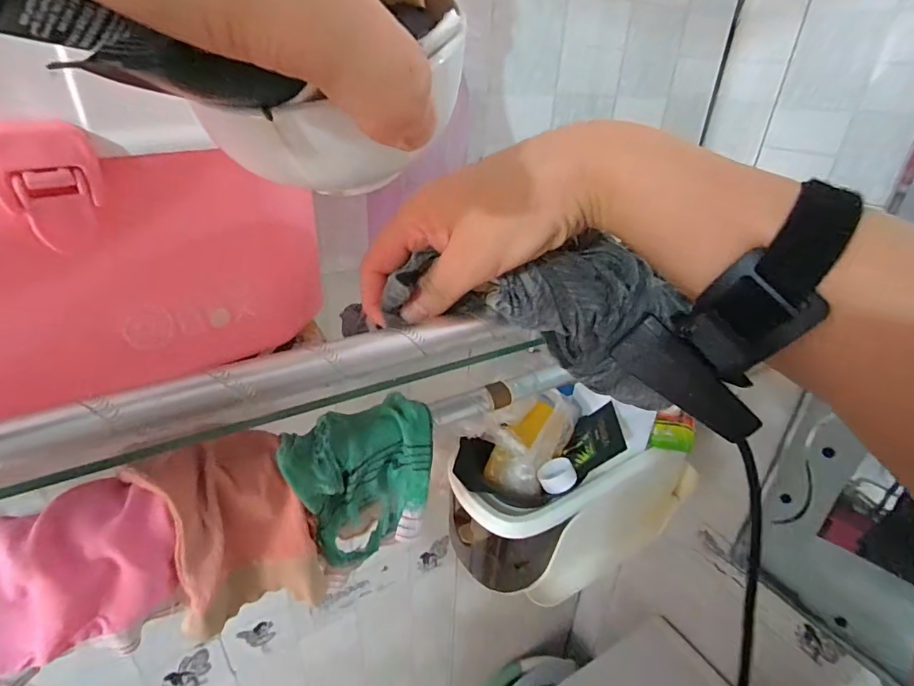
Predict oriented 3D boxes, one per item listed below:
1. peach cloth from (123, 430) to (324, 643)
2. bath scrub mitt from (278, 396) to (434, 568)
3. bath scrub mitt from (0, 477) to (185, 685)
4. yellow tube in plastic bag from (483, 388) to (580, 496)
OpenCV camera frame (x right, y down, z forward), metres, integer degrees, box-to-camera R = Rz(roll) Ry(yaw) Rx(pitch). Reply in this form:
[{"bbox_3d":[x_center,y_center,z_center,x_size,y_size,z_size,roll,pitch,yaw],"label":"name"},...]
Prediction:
[{"bbox_3d":[-0.132,0.116,0.284,0.080,0.109,0.063,-18,35,-31],"label":"peach cloth"},{"bbox_3d":[-0.062,0.098,0.324,0.099,0.098,0.055,-13,33,-25],"label":"bath scrub mitt"},{"bbox_3d":[-0.204,0.126,0.244,0.110,0.083,0.043,-16,34,-29],"label":"bath scrub mitt"},{"bbox_3d":[0.072,0.094,0.474,0.063,0.047,0.114,25,65,26],"label":"yellow tube in plastic bag"}]

